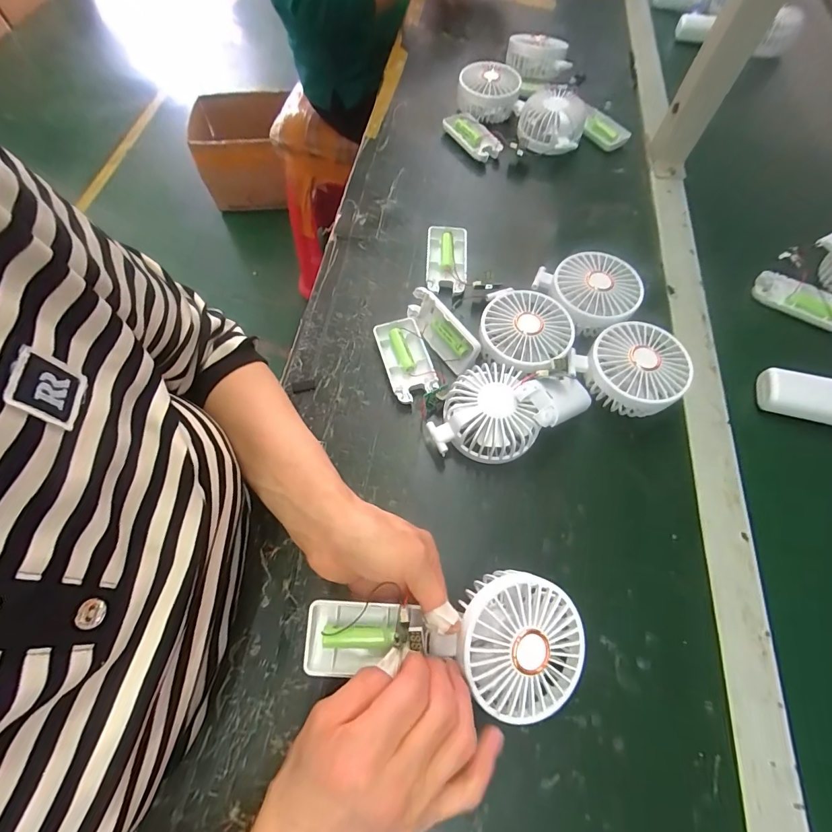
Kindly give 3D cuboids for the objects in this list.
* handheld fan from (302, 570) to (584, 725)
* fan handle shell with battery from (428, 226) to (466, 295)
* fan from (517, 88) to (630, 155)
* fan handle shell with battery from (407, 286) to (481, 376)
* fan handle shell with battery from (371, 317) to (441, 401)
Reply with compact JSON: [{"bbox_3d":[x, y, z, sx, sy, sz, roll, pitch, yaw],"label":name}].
[{"bbox_3d":[0.020,0.144,0.257,0.179,0.038,0.081,3,65,1],"label":"handheld fan"},{"bbox_3d":[0.035,-0.176,0.453,0.045,0.018,0.088,2,65,0],"label":"fan handle shell with battery"},{"bbox_3d":[0.215,-0.395,0.540,0.153,0.042,0.083,-3,65,-2],"label":"fan"},{"bbox_3d":[0.026,-0.085,0.395,0.018,0.043,0.090,-22,65,-40],"label":"fan handle shell with battery"},{"bbox_3d":[-0.010,-0.055,0.400,0.044,0.017,0.089,-17,66,-8],"label":"fan handle shell with battery"}]

